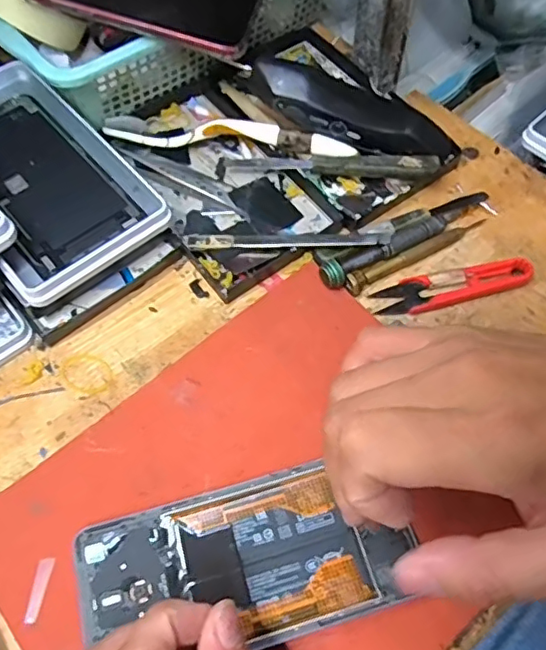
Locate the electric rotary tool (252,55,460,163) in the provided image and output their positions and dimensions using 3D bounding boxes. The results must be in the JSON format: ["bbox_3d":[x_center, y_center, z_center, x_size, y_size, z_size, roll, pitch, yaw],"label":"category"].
[{"bbox_3d":[0.057,-0.146,0.404,0.147,0.025,0.037,17,62,-10],"label":"electric rotary tool"}]

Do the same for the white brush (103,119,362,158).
[{"bbox_3d":[-0.031,-0.134,0.419,0.177,0.026,0.014,7,62,4],"label":"white brush"}]

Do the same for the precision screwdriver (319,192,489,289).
[{"bbox_3d":[0.089,-0.060,0.384,0.140,0.016,0.019,-29,65,-15],"label":"precision screwdriver"}]

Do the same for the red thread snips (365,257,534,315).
[{"bbox_3d":[0.115,-0.027,0.370,0.099,0.010,0.023,-13,62,-7],"label":"red thread snips"}]

